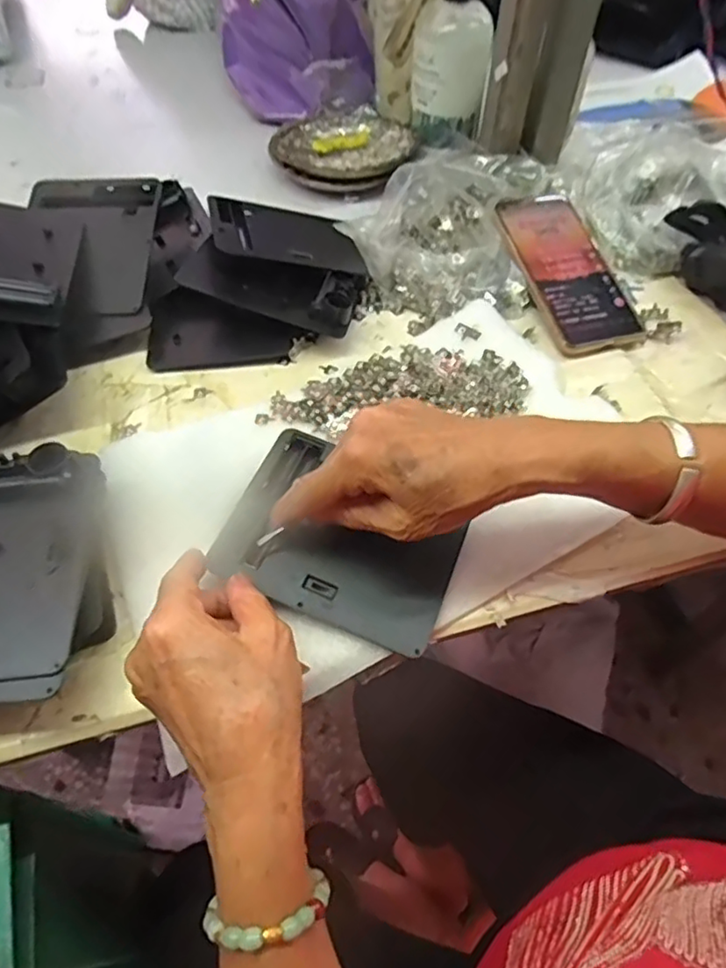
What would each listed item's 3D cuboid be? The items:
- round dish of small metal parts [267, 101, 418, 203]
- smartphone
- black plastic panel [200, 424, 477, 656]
[{"bbox_3d":[-0.021,-0.348,0.631,0.141,0.029,0.150,0,56,0],"label":"round dish of small metal parts"},{"bbox_3d":[0.169,-0.179,0.506,0.078,0.009,0.163,-16,69,-11],"label":"smartphone"},{"bbox_3d":[-0.010,0.035,0.371,0.135,0.015,0.107,26,55,0],"label":"black plastic panel"}]

